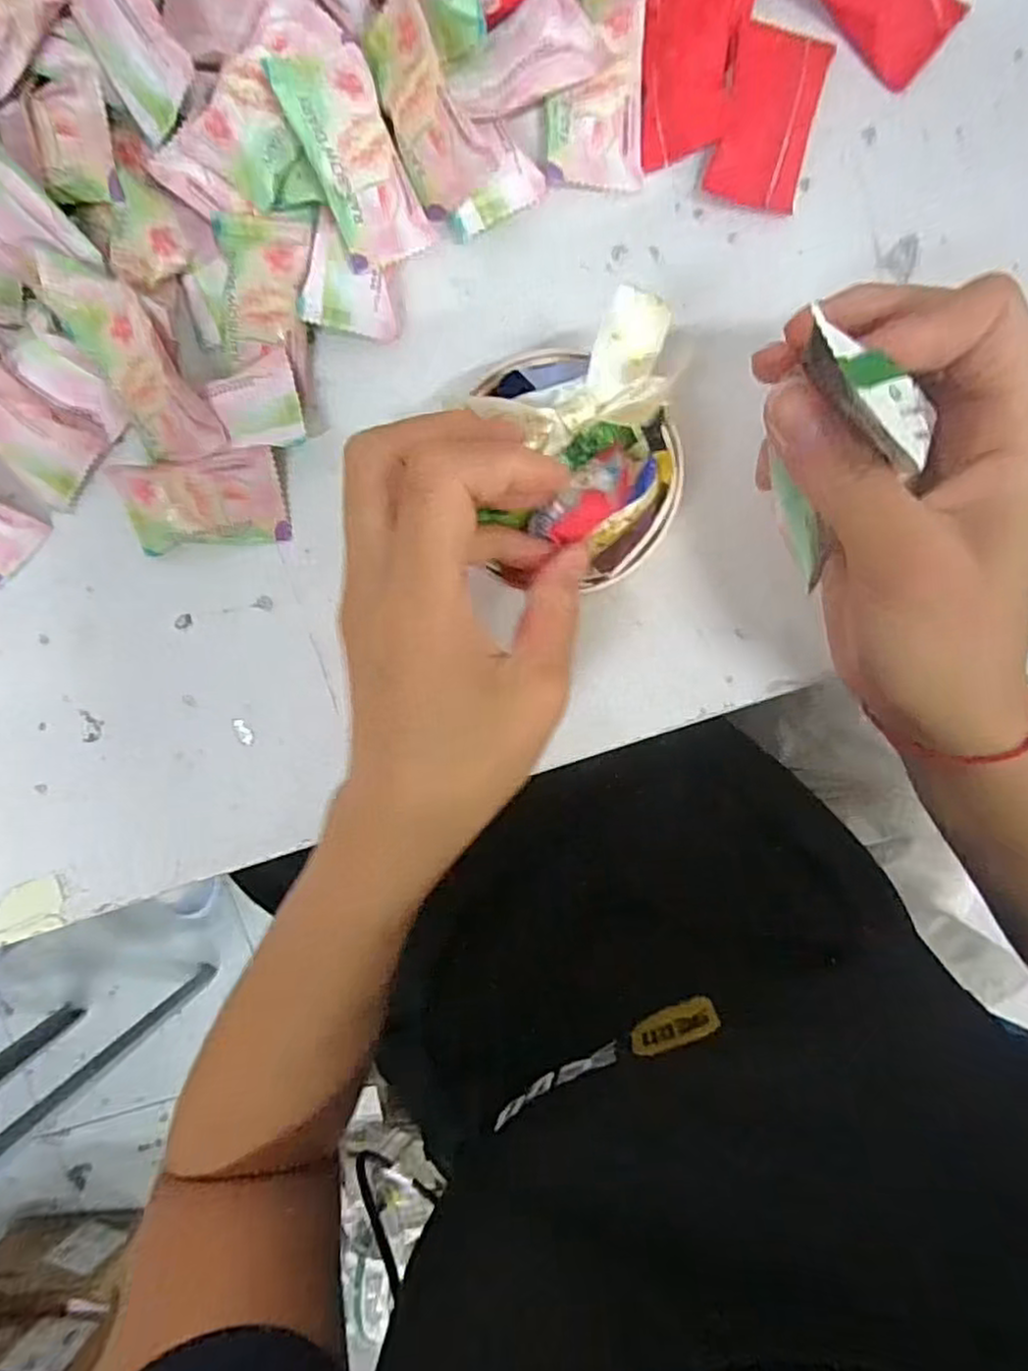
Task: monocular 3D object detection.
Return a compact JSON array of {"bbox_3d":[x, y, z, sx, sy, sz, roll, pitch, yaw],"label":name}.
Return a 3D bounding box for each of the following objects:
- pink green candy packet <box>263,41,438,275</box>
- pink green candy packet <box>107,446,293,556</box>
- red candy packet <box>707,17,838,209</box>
[{"bbox_3d":[-0.056,-0.188,0.249,0.036,0.011,0.063,-35,122,-19],"label":"pink green candy packet"},{"bbox_3d":[-0.126,-0.074,0.282,0.063,0.018,0.035,-5,95,5],"label":"pink green candy packet"},{"bbox_3d":[0.094,-0.208,0.255,0.034,0.007,0.055,13,96,3],"label":"red candy packet"}]

